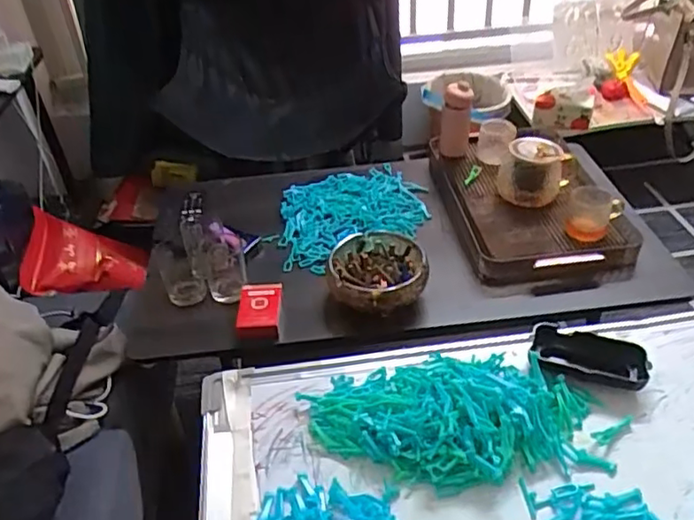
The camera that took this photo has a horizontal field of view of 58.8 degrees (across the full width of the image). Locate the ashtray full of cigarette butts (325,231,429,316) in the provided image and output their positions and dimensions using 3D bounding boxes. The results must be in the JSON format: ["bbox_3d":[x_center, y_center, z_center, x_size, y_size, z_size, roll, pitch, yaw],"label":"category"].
[{"bbox_3d":[0.044,0.019,0.873,0.138,0.078,0.142,-1,39,4],"label":"ashtray full of cigarette butts"}]

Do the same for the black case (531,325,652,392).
[{"bbox_3d":[0.237,0.094,0.607,0.104,0.018,0.056,11,39,12],"label":"black case"}]

